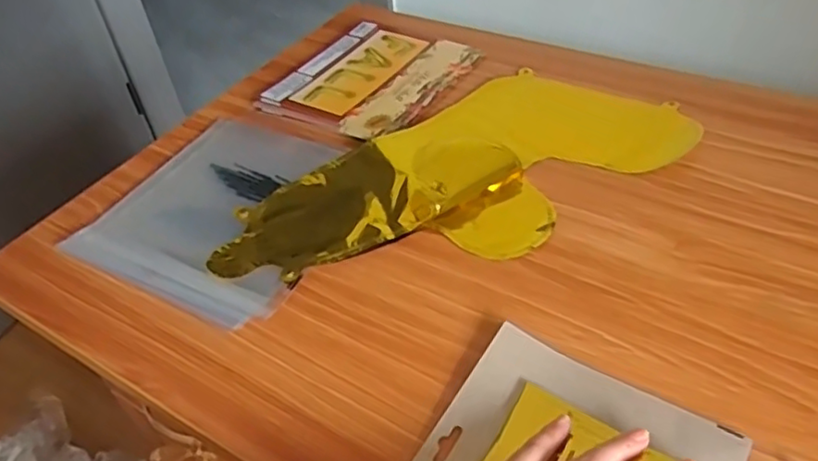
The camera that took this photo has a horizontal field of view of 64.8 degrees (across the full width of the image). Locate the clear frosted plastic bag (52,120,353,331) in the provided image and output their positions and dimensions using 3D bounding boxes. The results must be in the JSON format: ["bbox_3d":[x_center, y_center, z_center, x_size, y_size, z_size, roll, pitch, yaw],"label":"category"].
[{"bbox_3d":[-0.156,-0.021,0.566,0.202,0.008,0.208,18,50,24],"label":"clear frosted plastic bag"}]

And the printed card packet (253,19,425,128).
[{"bbox_3d":[-0.070,-0.177,0.711,0.113,0.004,0.190,21,52,26],"label":"printed card packet"}]

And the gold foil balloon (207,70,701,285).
[{"bbox_3d":[0.042,-0.050,0.553,0.406,0.034,0.177,-27,48,-18],"label":"gold foil balloon"}]

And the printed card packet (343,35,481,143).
[{"bbox_3d":[0.004,-0.148,0.677,0.057,0.011,0.194,23,52,27],"label":"printed card packet"}]

